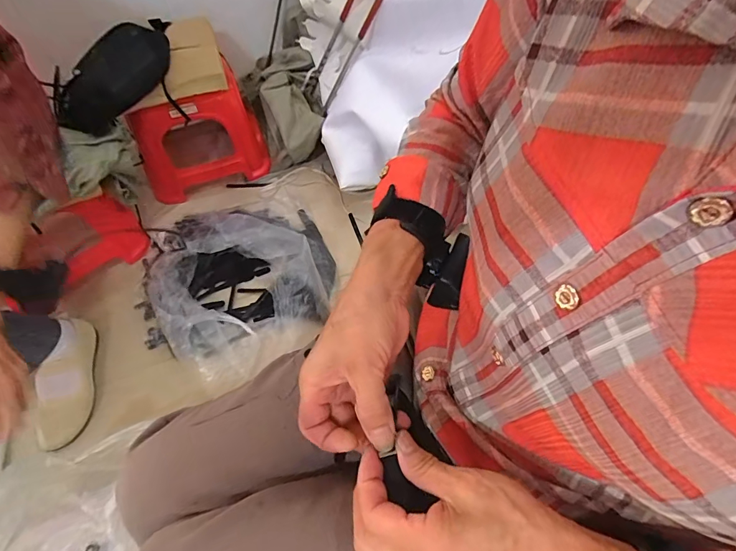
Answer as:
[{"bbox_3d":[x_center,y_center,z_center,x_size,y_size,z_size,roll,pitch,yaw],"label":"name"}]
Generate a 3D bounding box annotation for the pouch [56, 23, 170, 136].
[{"bbox_3d":[-0.523,-0.411,0.836,0.264,0.134,0.094,-43,63,6],"label":"pouch"}]

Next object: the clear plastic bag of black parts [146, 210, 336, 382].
[{"bbox_3d":[-0.261,-0.009,0.853,0.369,0.132,0.413,-14,58,-8],"label":"clear plastic bag of black parts"}]

